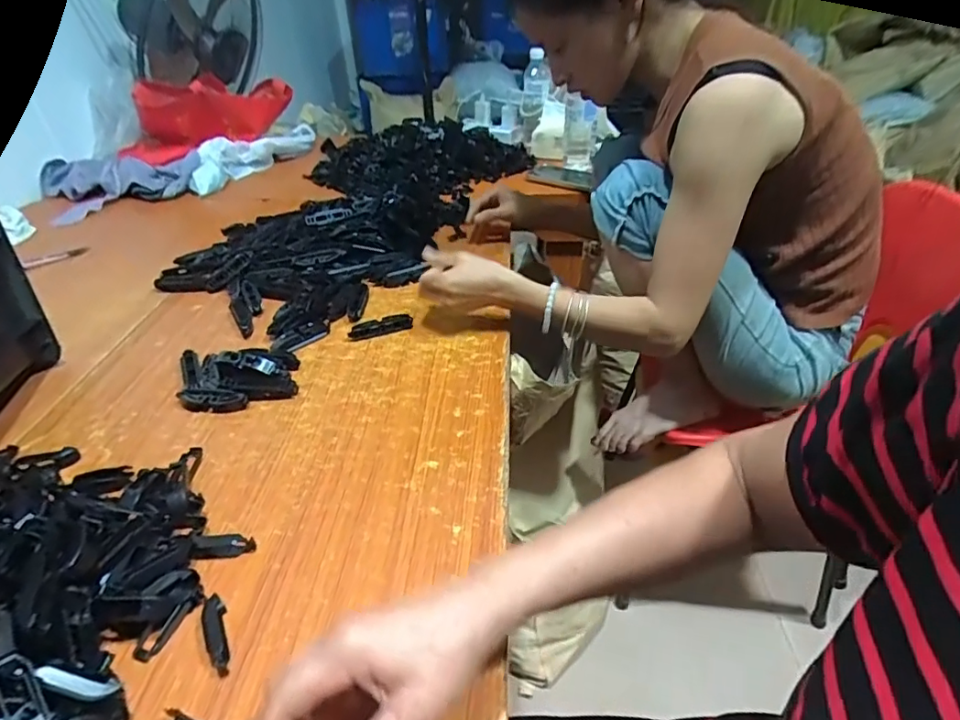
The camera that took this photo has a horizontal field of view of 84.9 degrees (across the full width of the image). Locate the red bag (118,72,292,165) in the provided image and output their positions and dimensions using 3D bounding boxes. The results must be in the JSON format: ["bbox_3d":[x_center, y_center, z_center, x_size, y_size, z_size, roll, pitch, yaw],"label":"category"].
[{"bbox_3d":[-0.619,-0.562,1.205,0.362,0.152,0.132,-16,39,-18],"label":"red bag"}]

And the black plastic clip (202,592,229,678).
[{"bbox_3d":[-0.186,0.193,0.370,0.013,0.013,0.060,-17,40,-20],"label":"black plastic clip"}]

